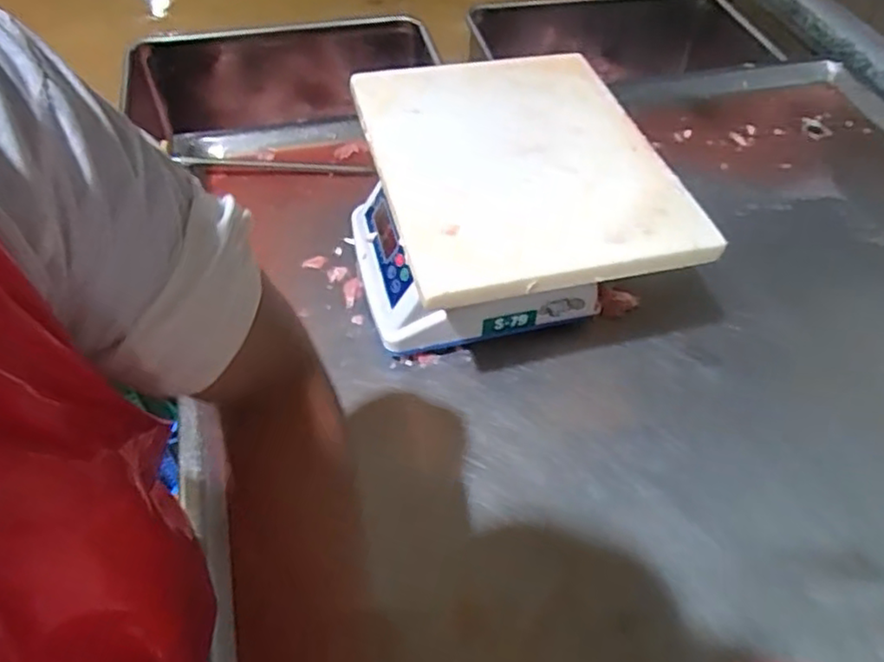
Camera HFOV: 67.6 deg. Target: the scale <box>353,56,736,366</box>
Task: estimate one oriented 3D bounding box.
[{"bbox_3d":[0.064,-0.131,0.774,0.314,0.187,0.355,-12,53,-10],"label":"scale"}]

